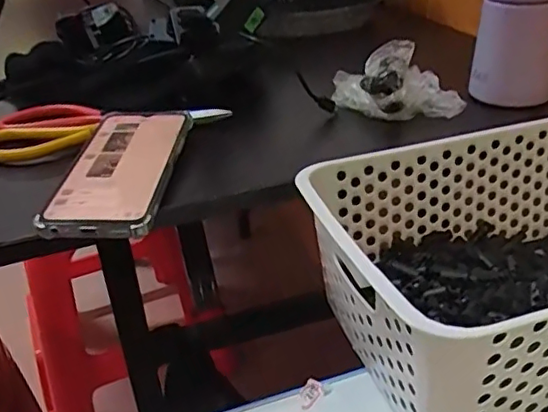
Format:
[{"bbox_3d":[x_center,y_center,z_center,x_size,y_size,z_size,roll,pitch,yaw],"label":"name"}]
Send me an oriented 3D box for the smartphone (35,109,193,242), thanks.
[{"bbox_3d":[-0.114,-0.031,0.440,0.076,0.012,0.159,0,36,3],"label":"smartphone"}]

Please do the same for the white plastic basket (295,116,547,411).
[{"bbox_3d":[0.192,0.032,0.407,0.306,0.110,0.201,-13,31,-14],"label":"white plastic basket"}]

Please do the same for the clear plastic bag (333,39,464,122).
[{"bbox_3d":[0.104,-0.107,0.531,0.095,0.046,0.102,-13,31,-14],"label":"clear plastic bag"}]

